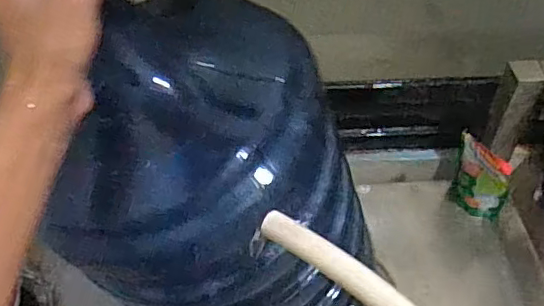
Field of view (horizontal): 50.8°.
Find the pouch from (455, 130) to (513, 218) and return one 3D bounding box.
[{"bbox_3d":[0.292,0.030,0.803,0.031,0.126,0.094,-15,52,-13],"label":"pouch"}]

